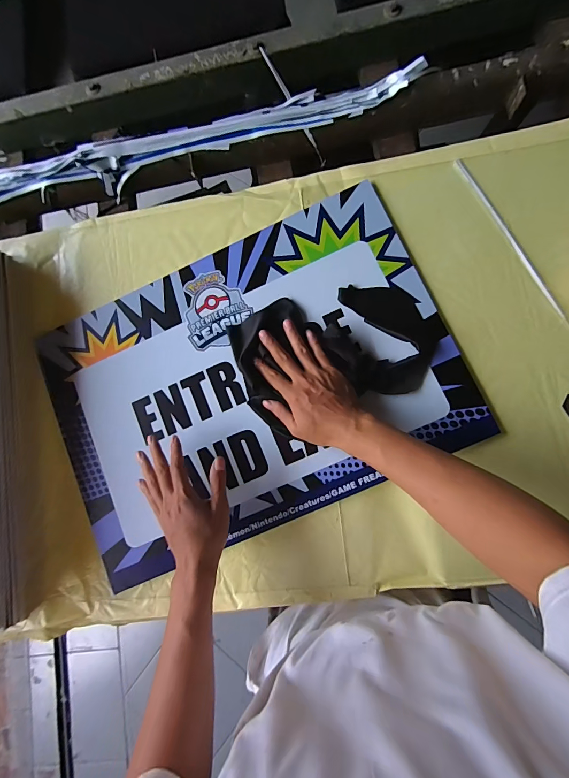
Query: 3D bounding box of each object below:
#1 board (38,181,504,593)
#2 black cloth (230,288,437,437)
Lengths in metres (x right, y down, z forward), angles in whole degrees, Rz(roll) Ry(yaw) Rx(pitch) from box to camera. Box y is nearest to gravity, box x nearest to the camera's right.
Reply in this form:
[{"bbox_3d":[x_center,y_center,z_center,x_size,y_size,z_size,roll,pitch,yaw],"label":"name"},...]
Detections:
[{"bbox_3d":[-0.055,-0.011,0.529,0.578,0.011,0.406,-24,81,4],"label":"board"},{"bbox_3d":[0.068,-0.060,0.510,0.270,0.037,0.187,-23,84,6],"label":"black cloth"}]

